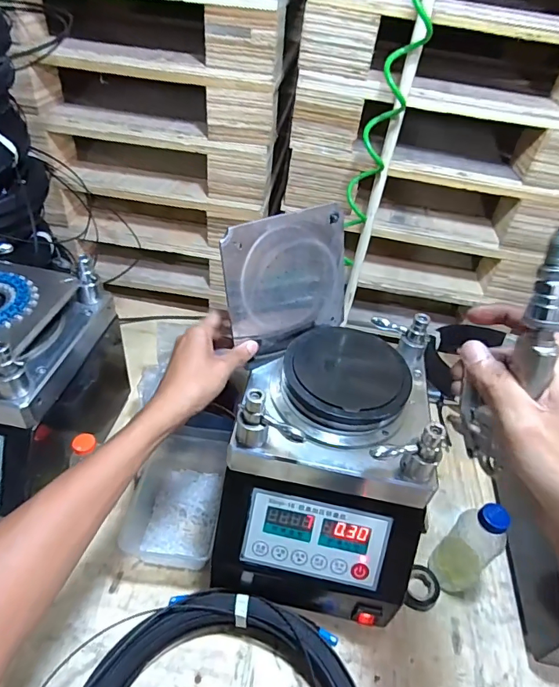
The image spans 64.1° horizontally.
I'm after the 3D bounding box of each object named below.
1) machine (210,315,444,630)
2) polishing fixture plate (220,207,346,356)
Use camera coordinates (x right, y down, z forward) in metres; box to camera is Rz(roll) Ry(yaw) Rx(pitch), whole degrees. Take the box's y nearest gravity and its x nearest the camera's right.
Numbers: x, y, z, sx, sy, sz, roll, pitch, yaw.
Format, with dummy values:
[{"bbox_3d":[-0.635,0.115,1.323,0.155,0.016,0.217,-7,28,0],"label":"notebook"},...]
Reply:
[{"bbox_3d":[0.056,0.134,0.545,0.214,0.275,0.266,10,43,3],"label":"machine"},{"bbox_3d":[0.012,-0.074,0.533,0.166,0.156,0.007,-20,32,-29],"label":"polishing fixture plate"}]

